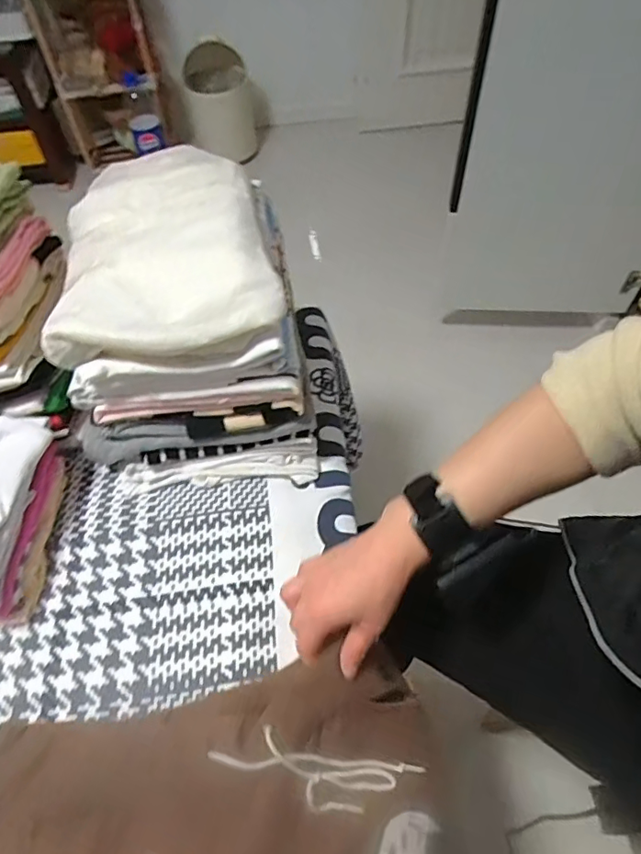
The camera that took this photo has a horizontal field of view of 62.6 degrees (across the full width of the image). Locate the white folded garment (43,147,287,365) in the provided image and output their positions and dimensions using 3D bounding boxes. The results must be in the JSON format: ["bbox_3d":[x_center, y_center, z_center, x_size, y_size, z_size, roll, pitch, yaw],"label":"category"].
[{"bbox_3d":[-0.149,-0.173,0.493,0.198,0.055,0.241,-11,55,-5],"label":"white folded garment"}]

